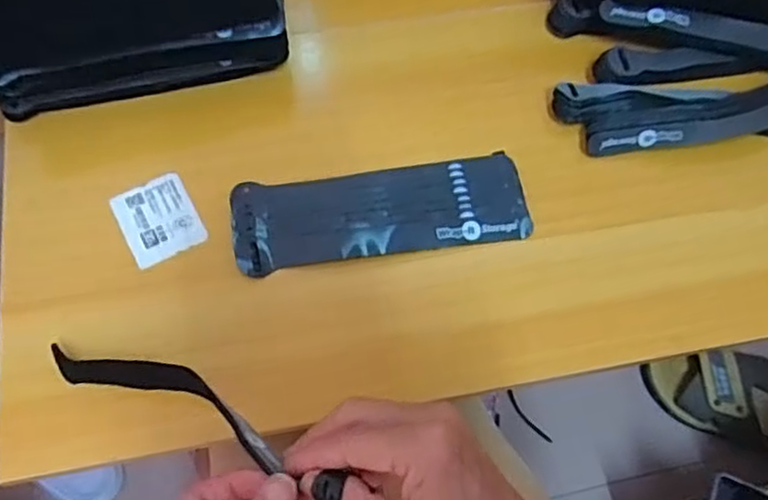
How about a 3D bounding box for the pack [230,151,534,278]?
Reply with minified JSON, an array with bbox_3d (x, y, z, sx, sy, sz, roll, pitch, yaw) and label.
[{"bbox_3d":[-0.001,-0.026,0.460,0.199,0.009,0.066,-8,67,-7],"label":"pack"}]

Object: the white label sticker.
[{"bbox_3d":[-0.154,-0.021,0.456,0.049,0.004,0.060,-26,70,-14],"label":"white label sticker"}]

